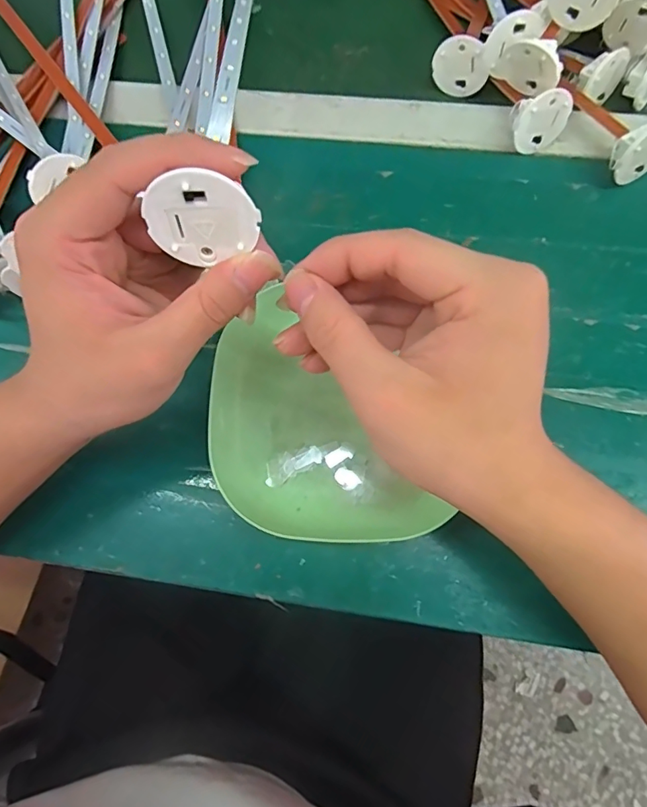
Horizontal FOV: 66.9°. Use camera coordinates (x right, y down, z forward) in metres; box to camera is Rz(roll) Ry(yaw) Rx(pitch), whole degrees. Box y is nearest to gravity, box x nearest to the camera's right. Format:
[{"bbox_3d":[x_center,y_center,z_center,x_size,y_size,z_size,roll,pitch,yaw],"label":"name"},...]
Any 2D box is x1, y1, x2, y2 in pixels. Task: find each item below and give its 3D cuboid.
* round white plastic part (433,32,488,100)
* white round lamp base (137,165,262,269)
[{"bbox_3d":[0.094,-0.230,0.336,0.037,0.035,0.005,22,61,-1],"label":"round white plastic part"},{"bbox_3d":[-0.041,-0.063,0.167,0.037,0.035,0.008,-5,71,1],"label":"white round lamp base"}]

